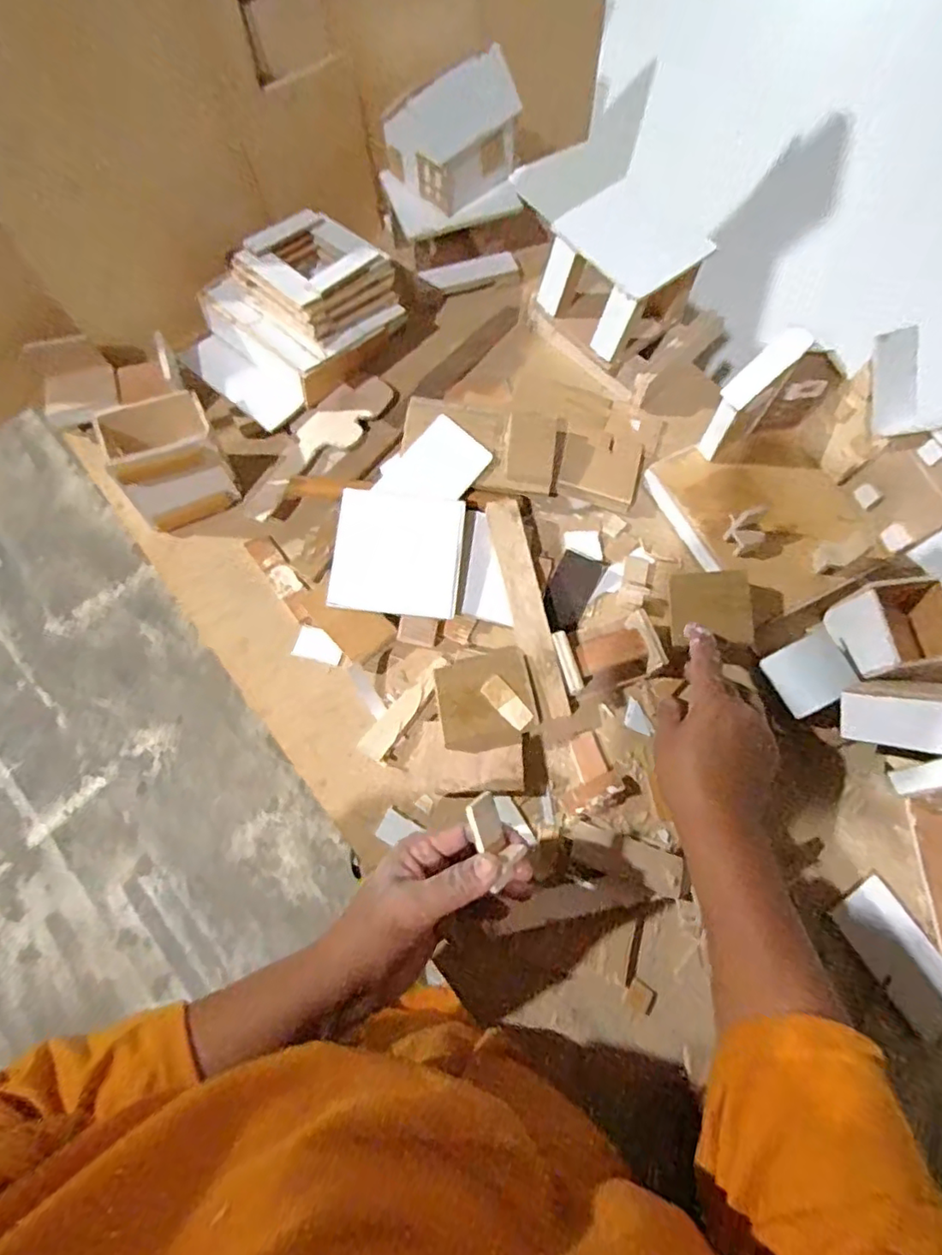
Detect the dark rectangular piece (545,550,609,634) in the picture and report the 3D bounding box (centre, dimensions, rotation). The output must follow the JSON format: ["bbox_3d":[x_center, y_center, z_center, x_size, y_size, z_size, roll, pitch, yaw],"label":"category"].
[{"bbox_3d":[0.084,-0.031,0.506,0.038,0.011,0.069,29,81,-4],"label":"dark rectangular piece"}]

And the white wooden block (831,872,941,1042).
[{"bbox_3d":[0.311,0.236,0.431,0.048,0.008,0.101,-34,74,-12],"label":"white wooden block"}]

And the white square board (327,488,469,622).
[{"bbox_3d":[-0.059,-0.061,0.487,0.100,0.005,0.100,6,77,1],"label":"white square board"}]

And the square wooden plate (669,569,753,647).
[{"bbox_3d":[0.189,-0.015,0.475,0.059,0.007,0.056,-2,89,22],"label":"square wooden plate"}]

